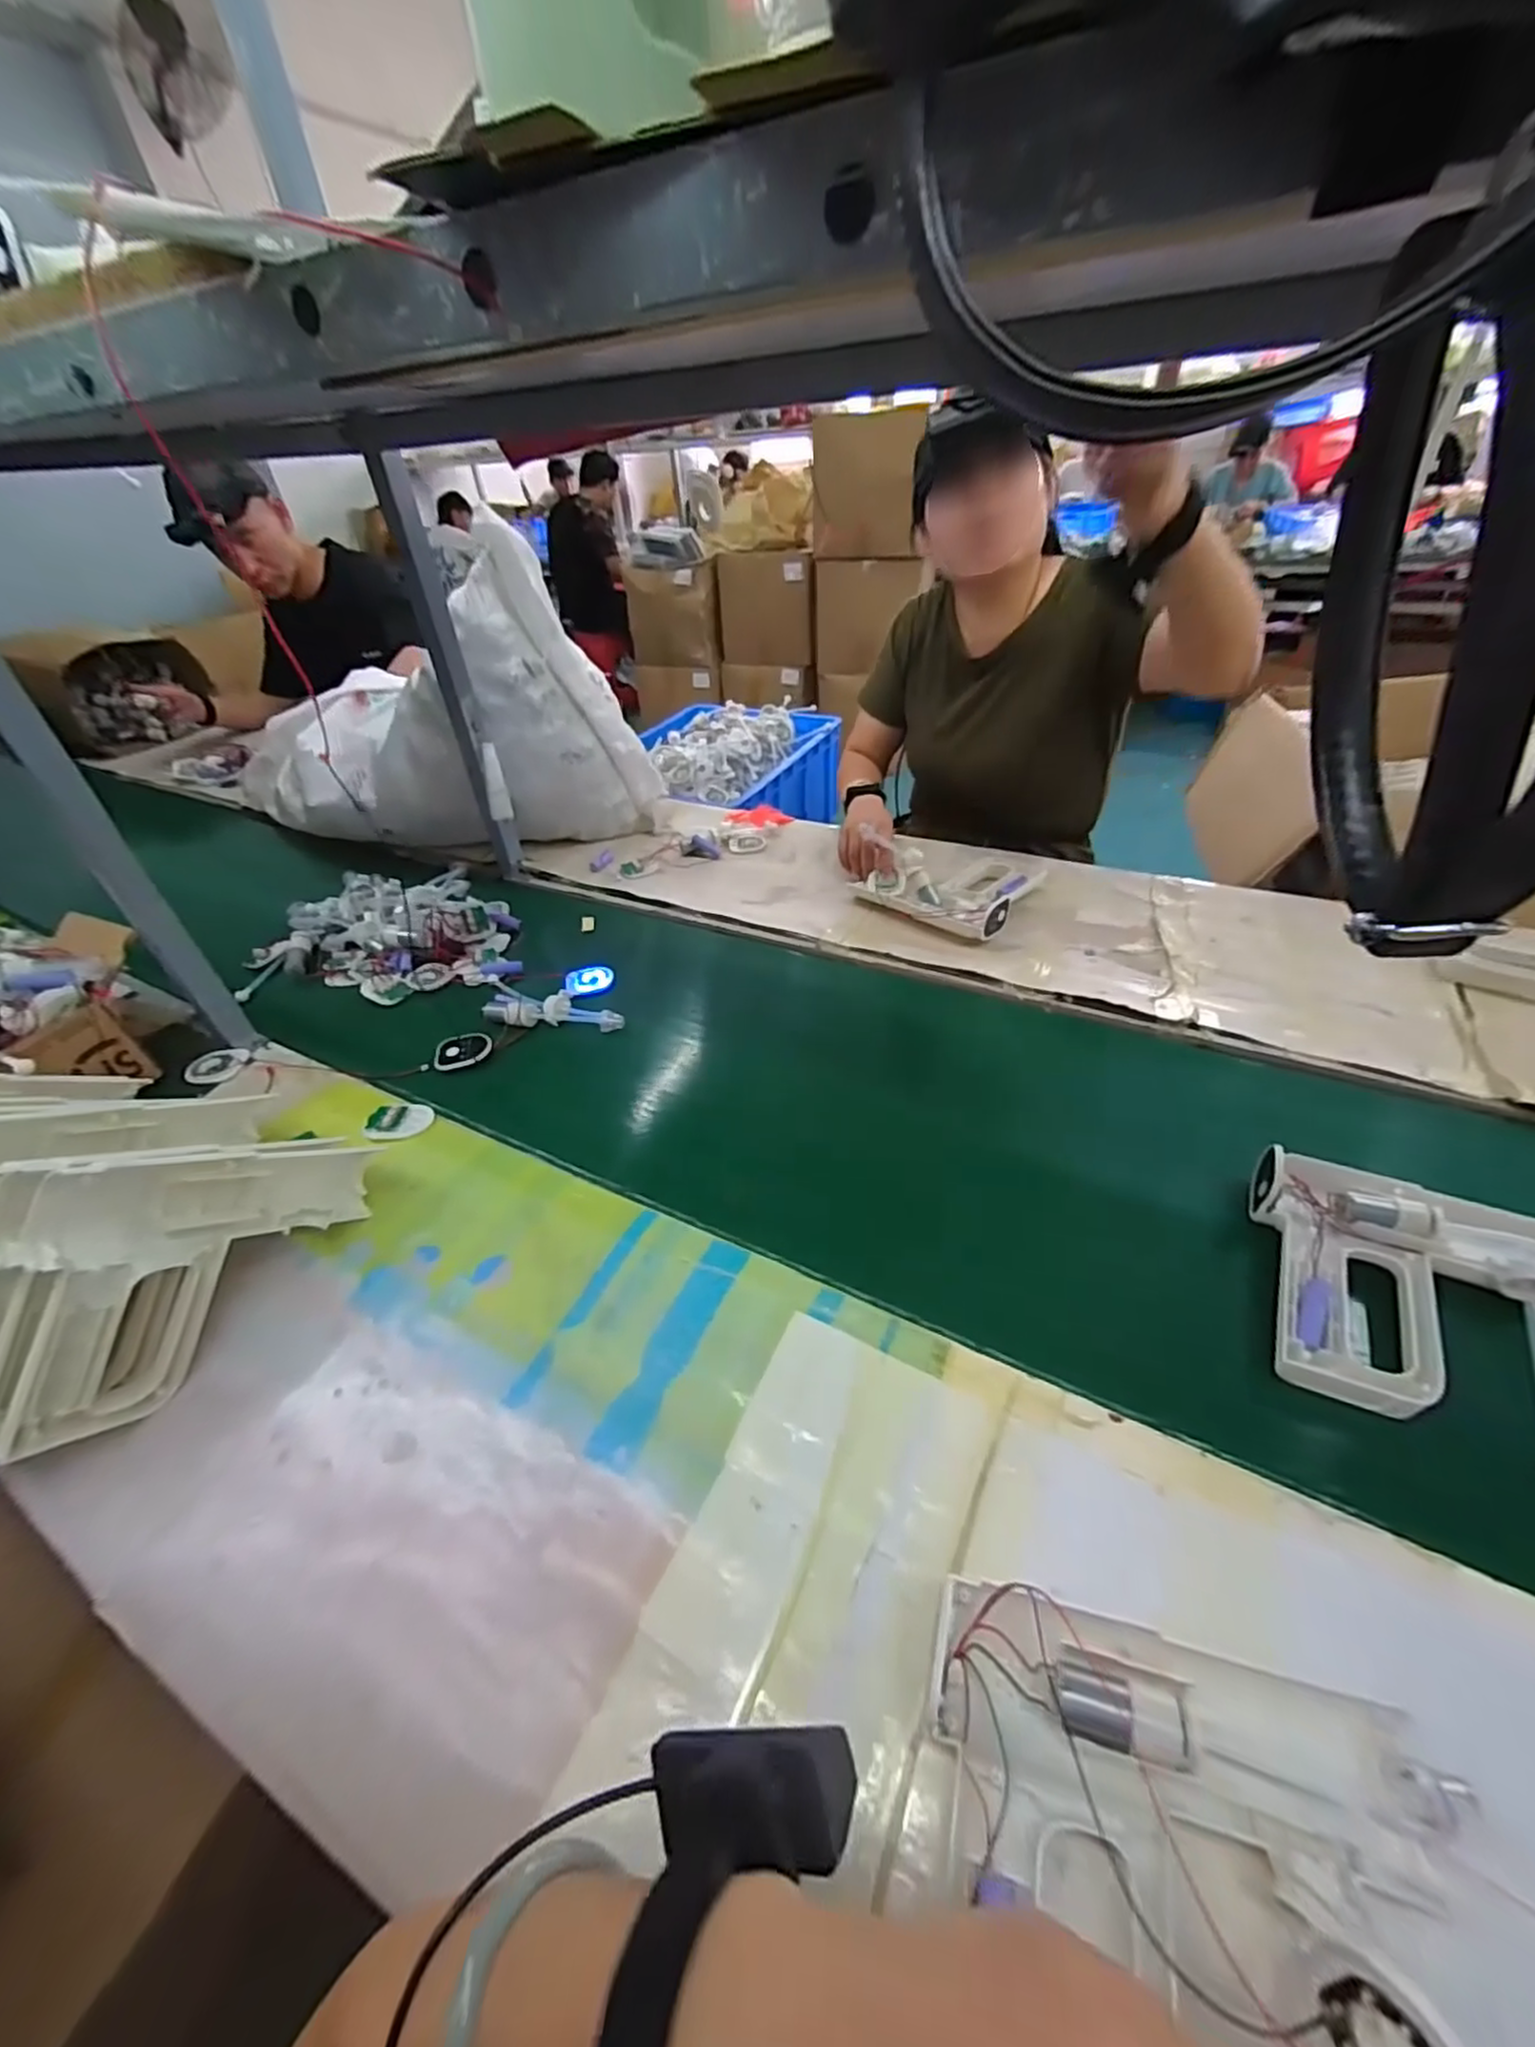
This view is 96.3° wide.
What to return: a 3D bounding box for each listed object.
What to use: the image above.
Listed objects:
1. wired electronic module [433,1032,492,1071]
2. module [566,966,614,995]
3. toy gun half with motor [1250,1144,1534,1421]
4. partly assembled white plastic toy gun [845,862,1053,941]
[{"bbox_3d":[-0.335,0.031,0.756,0.060,0.019,0.038,-14,41,-11],"label":"wired electronic module"},{"bbox_3d":[-0.219,-0.053,0.846,0.055,0.010,0.059,-9,41,-5],"label":"module"},{"bbox_3d":[0.460,0.180,0.470,0.206,0.040,0.193,16,45,22],"label":"toy gun half with motor"},{"bbox_3d":[0.246,-0.196,0.932,0.202,0.044,0.176,26,49,30],"label":"partly assembled white plastic toy gun"}]

